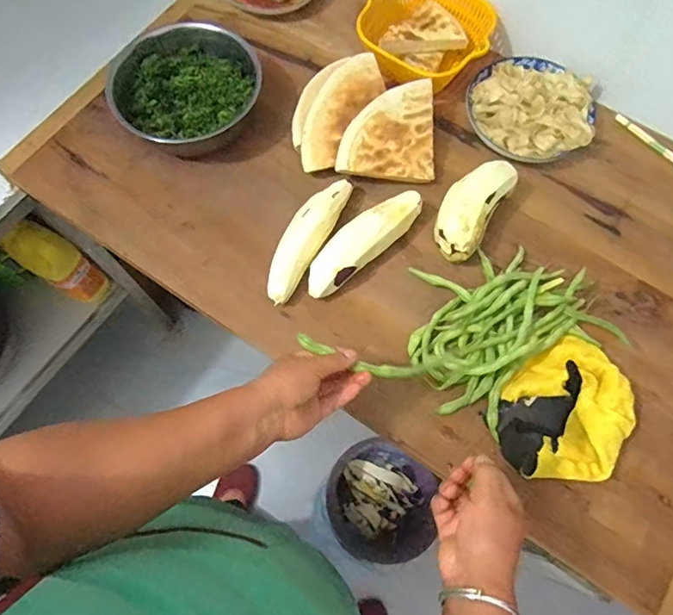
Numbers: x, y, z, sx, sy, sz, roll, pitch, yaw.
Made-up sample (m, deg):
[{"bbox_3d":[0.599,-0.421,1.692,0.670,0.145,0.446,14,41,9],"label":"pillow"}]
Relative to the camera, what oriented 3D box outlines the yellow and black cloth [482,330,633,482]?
[{"bbox_3d":[0.262,0.123,0.565,0.173,0.042,0.143,-33,73,-12],"label":"yellow and black cloth"}]

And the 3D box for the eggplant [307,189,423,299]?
[{"bbox_3d":[0.032,-0.081,0.639,0.183,0.051,0.056,-43,76,-15],"label":"eggplant"}]

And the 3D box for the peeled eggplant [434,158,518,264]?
[{"bbox_3d":[0.174,-0.127,0.649,0.068,0.063,0.146,31,72,10],"label":"peeled eggplant"}]

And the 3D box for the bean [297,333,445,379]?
[{"bbox_3d":[0.034,0.049,0.502,0.149,0.020,0.036,14,70,2],"label":"bean"}]

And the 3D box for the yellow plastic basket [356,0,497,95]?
[{"bbox_3d":[0.134,-0.408,0.742,0.180,0.069,0.164,0,70,0],"label":"yellow plastic basket"}]

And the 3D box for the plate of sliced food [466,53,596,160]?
[{"bbox_3d":[0.278,-0.287,0.710,0.171,0.067,0.159,0,70,0],"label":"plate of sliced food"}]

